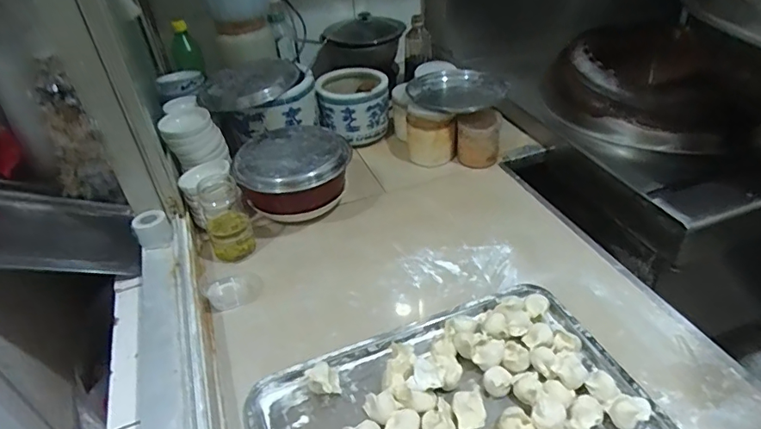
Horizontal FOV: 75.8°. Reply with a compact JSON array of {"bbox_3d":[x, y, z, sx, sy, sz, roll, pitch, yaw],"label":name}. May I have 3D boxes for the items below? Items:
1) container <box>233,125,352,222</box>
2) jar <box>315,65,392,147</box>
[{"bbox_3d":[-0.150,-0.061,0.877,0.191,0.137,0.200,-14,38,-10],"label":"container"},{"bbox_3d":[-0.054,-0.248,1.101,0.151,0.124,0.169,-4,38,3],"label":"jar"}]

